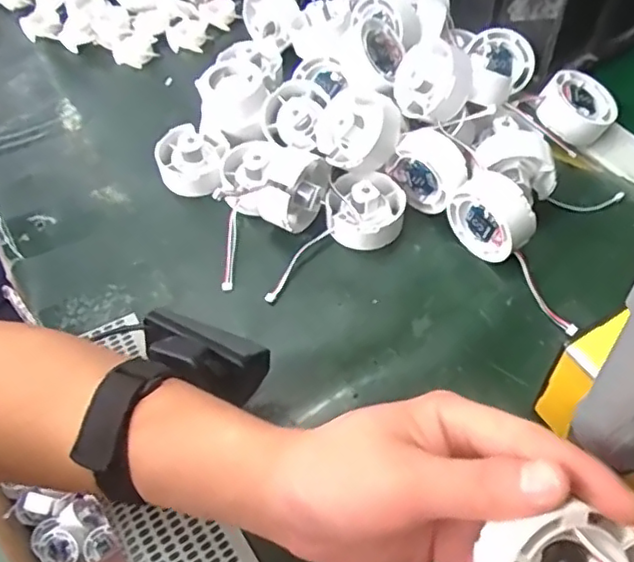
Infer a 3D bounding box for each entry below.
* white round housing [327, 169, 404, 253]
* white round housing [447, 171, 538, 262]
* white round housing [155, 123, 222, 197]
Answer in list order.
[{"bbox_3d":[0.034,-0.051,0.436,0.053,0.033,0.053,-2,55,3],"label":"white round housing"},{"bbox_3d":[0.115,-0.041,0.408,0.026,0.049,0.052,-31,59,-17],"label":"white round housing"},{"bbox_3d":[-0.095,-0.089,0.474,0.053,0.030,0.053,-10,55,-3],"label":"white round housing"}]

